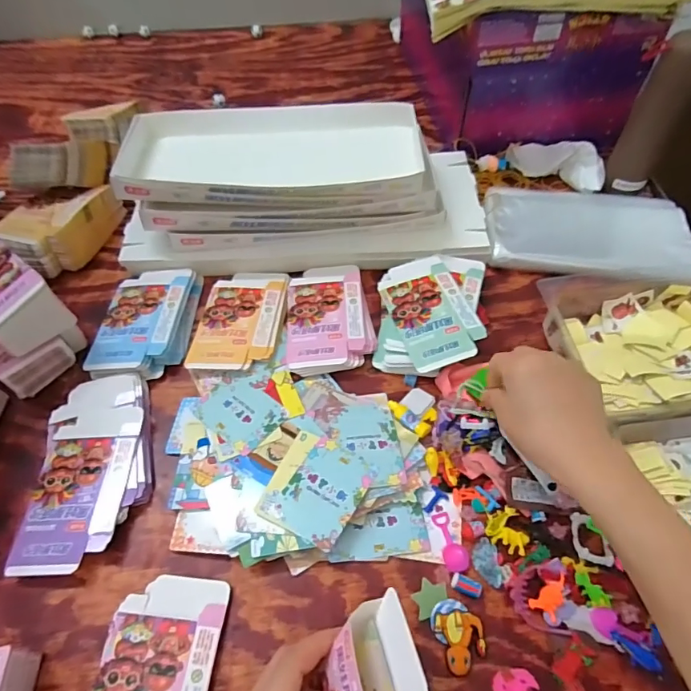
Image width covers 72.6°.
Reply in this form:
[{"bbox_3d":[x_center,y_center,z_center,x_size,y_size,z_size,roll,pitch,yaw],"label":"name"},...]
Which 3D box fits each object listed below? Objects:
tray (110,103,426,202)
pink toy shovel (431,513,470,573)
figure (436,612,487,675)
[{"bbox_3d":[-0.084,-0.235,0.558,0.339,0.033,0.172,1,56,1],"label":"tray"},{"bbox_3d":[0.090,0.167,0.402,0.020,0.006,0.049,-12,56,-7],"label":"pink toy shovel"},{"bbox_3d":[0.090,0.227,0.361,0.032,0.010,0.039,-12,56,-7],"label":"figure"}]

